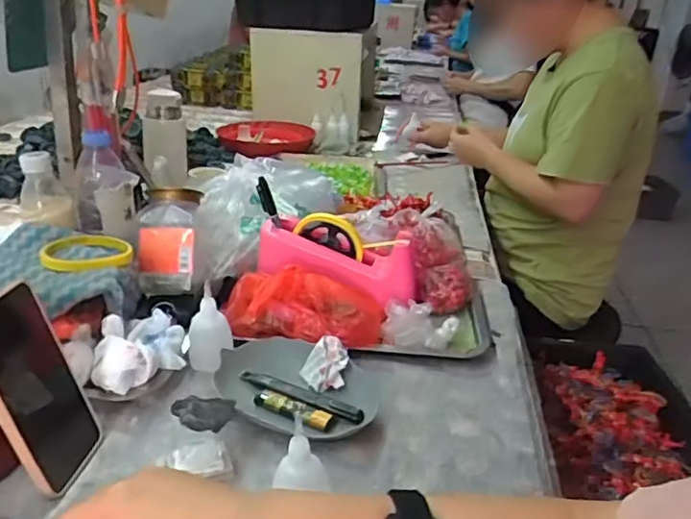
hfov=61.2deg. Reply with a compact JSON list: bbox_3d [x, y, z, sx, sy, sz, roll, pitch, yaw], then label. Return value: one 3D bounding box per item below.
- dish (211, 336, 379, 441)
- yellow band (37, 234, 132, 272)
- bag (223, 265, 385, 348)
[{"bbox_3d":[-0.052,0.124,0.583,0.167,0.025,0.102,15,28,22],"label":"dish"},{"bbox_3d":[-0.289,-0.008,0.651,0.091,0.013,0.091,-12,30,-29],"label":"yellow band"},{"bbox_3d":[-0.045,0.056,0.659,0.173,0.074,0.076,3,26,-3],"label":"bag"}]

